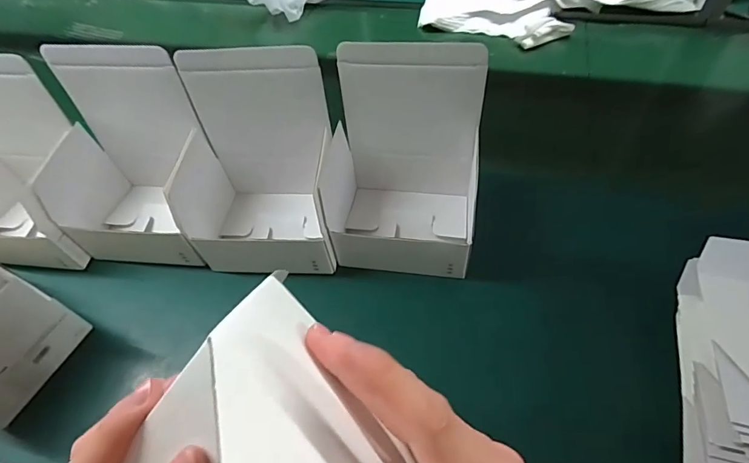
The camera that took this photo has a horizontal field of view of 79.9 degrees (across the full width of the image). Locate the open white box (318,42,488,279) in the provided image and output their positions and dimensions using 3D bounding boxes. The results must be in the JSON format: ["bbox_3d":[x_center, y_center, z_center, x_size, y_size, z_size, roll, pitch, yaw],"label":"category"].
[{"bbox_3d":[0.027,-0.068,0.450,0.153,0.183,0.127,7,55,9],"label":"open white box"}]

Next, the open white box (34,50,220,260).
[{"bbox_3d":[-0.272,-0.056,0.502,0.144,0.188,0.133,6,55,8],"label":"open white box"}]

